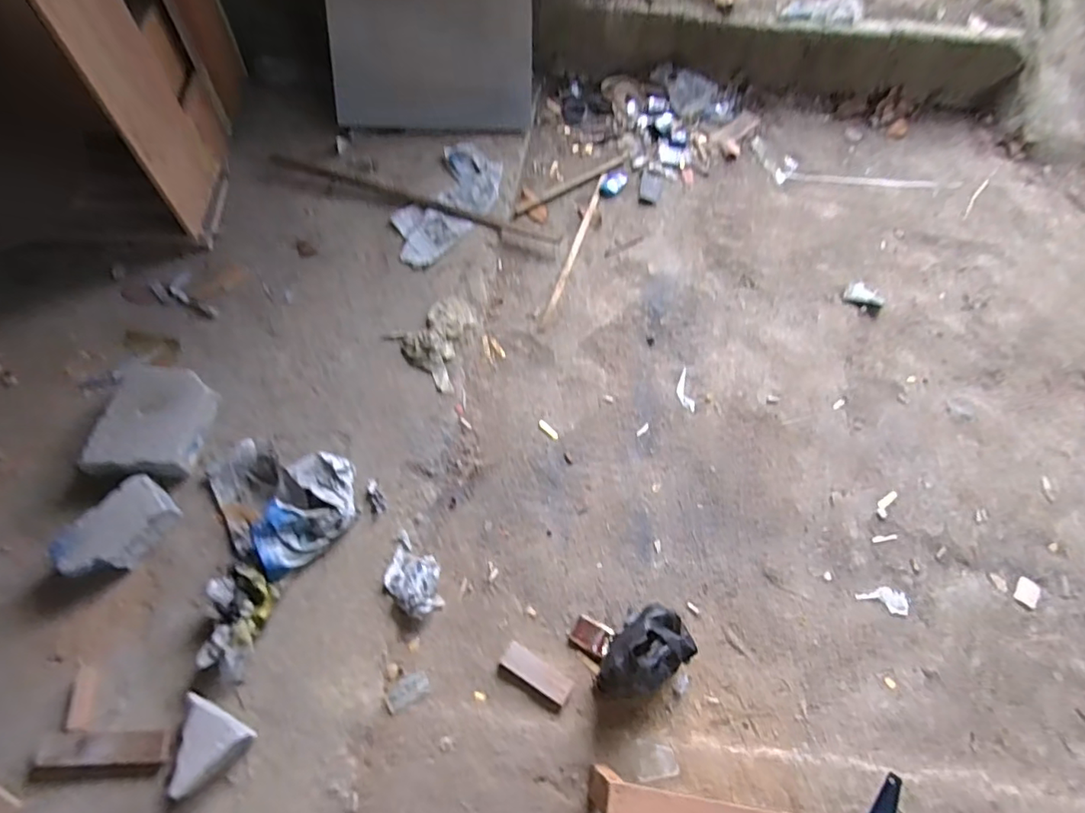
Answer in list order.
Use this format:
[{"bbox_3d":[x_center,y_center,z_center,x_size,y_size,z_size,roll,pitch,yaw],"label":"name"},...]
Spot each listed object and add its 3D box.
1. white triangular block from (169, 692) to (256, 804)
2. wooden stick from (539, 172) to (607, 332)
[{"bbox_3d":[-0.585,0.605,0.984,0.105,0.079,0.158,-1,63,-5],"label":"white triangular block"},{"bbox_3d":[0.097,-0.475,1.643,0.026,0.019,0.594,19,63,5],"label":"wooden stick"}]

